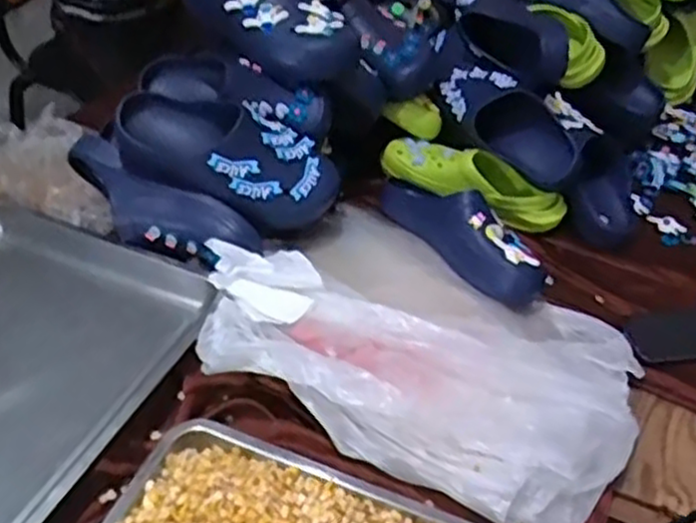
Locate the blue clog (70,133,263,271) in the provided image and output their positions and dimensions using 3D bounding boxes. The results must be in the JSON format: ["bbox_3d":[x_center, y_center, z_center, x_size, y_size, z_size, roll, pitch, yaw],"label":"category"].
[{"bbox_3d":[-0.257,-0.068,0.963,0.302,0.086,0.091,27,46,21],"label":"blue clog"}]

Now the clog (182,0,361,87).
[{"bbox_3d":[-0.125,-0.359,1.033,0.144,0.102,0.281,-29,53,-32],"label":"clog"}]

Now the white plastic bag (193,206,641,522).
[{"bbox_3d":[0.092,0.089,0.882,0.502,0.073,0.370,24,45,18],"label":"white plastic bag"}]

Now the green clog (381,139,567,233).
[{"bbox_3d":[0.184,-0.127,1.124,0.284,0.084,0.097,29,47,22],"label":"green clog"}]

